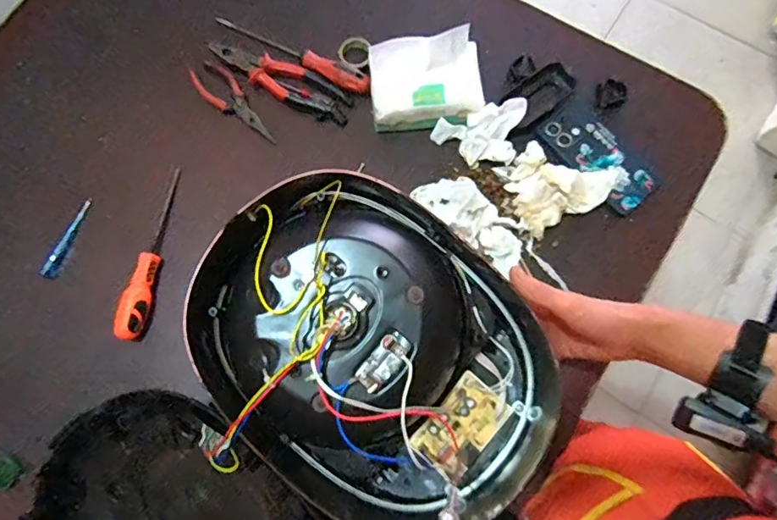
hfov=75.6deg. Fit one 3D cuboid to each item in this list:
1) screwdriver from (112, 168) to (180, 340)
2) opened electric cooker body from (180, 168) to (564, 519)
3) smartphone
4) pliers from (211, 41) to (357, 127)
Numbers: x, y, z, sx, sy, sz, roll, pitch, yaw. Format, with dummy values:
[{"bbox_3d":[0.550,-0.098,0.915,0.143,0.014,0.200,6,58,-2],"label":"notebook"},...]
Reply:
[{"bbox_3d":[-0.301,-0.013,0.633,0.033,0.032,0.224,6,75,2],"label":"screwdriver"},{"bbox_3d":[0.003,0.107,0.480,0.282,0.161,0.346,-38,78,-9],"label":"opened electric cooker body"},{"bbox_3d":[0.271,-0.135,0.650,0.077,0.011,0.160,-39,78,-9],"label":"smartphone"},{"bbox_3d":[-0.146,-0.250,0.688,0.209,0.019,0.054,30,78,8],"label":"pliers"}]

